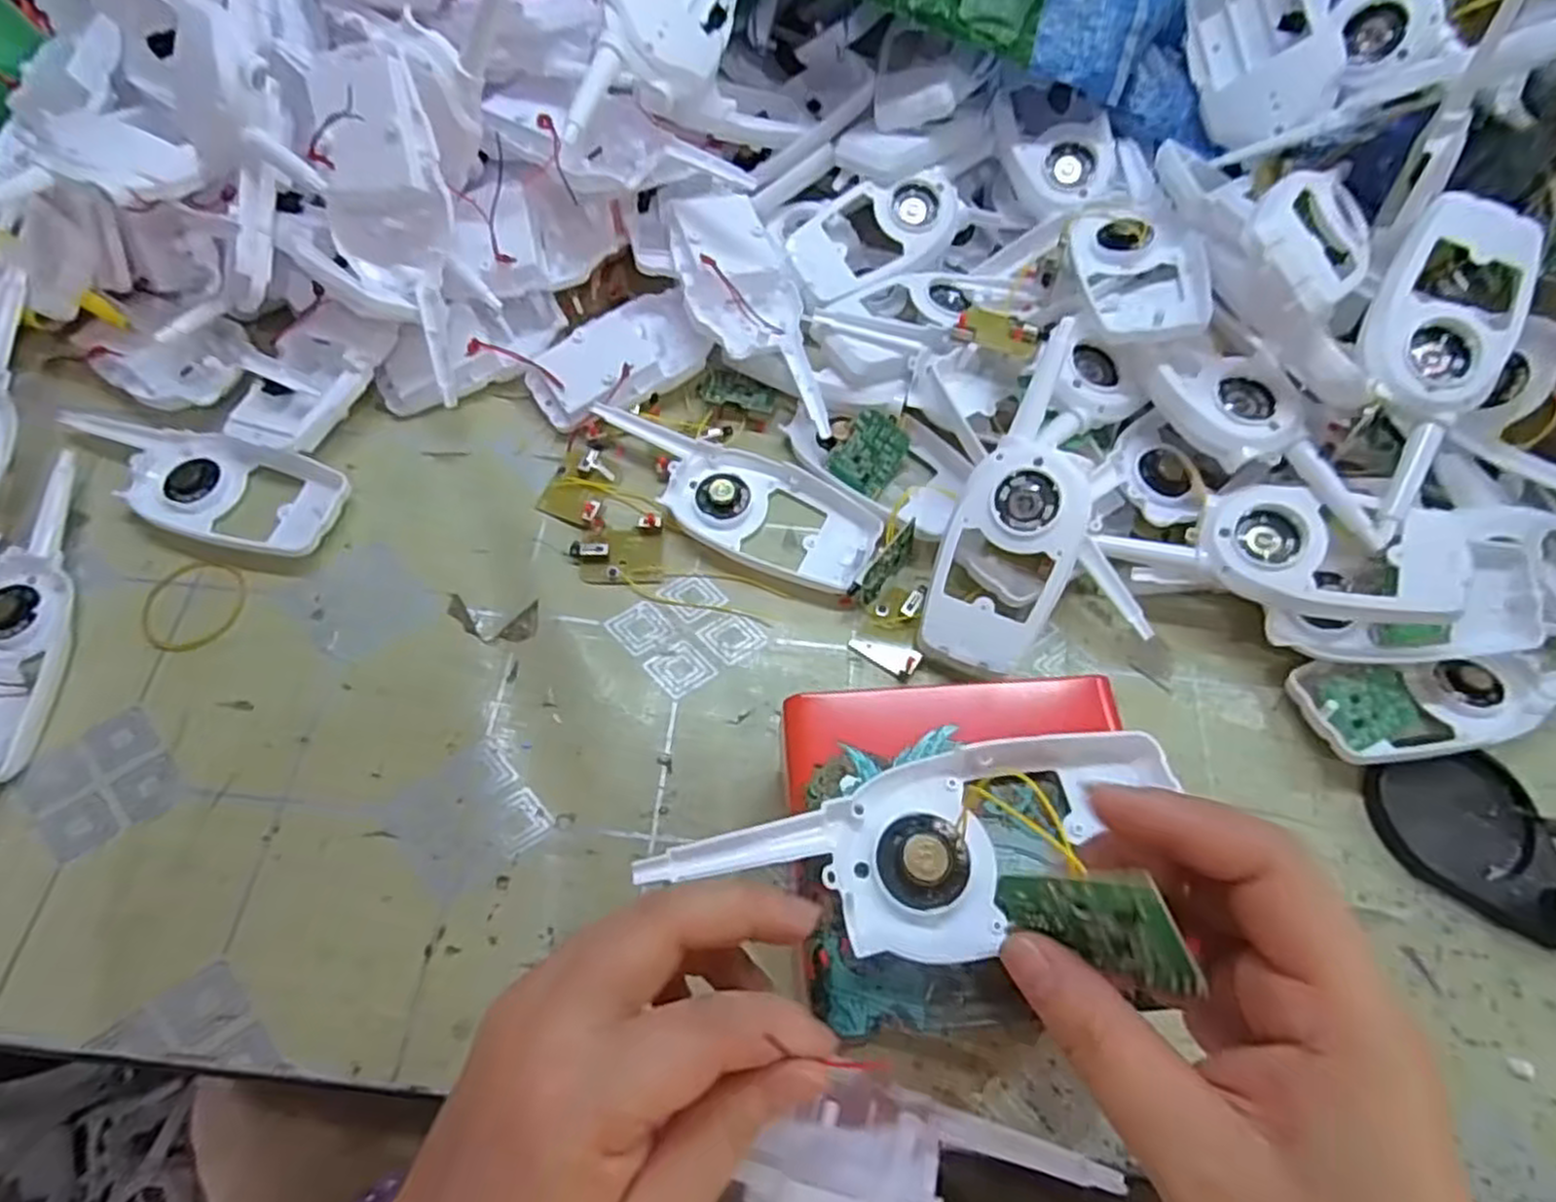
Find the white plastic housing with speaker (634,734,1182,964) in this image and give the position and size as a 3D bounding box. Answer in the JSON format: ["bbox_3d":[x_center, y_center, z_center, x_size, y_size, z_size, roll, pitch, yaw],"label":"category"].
[{"bbox_3d":[0.049,0.080,0.243,0.168,0.015,0.057,-13,66,-11],"label":"white plastic housing with speaker"}]

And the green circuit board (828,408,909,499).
[{"bbox_3d":[0.050,-0.078,0.419,0.032,0.004,0.040,33,89,-13],"label":"green circuit board"}]

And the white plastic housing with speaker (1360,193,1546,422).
[{"bbox_3d":[0.308,-0.134,0.356,0.056,0.017,0.107,23,83,10],"label":"white plastic housing with speaker"}]

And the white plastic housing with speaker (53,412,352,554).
[{"bbox_3d":[-0.301,-0.062,0.406,0.155,0.020,0.055,18,66,7],"label":"white plastic housing with speaker"}]

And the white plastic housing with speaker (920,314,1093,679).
[{"bbox_3d":[0.114,-0.046,0.363,0.058,0.017,0.163,17,90,7],"label":"white plastic housing with speaker"}]

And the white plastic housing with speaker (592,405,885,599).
[{"bbox_3d":[-0.026,-0.056,0.410,0.159,0.014,0.057,25,67,10],"label":"white plastic housing with speaker"}]

